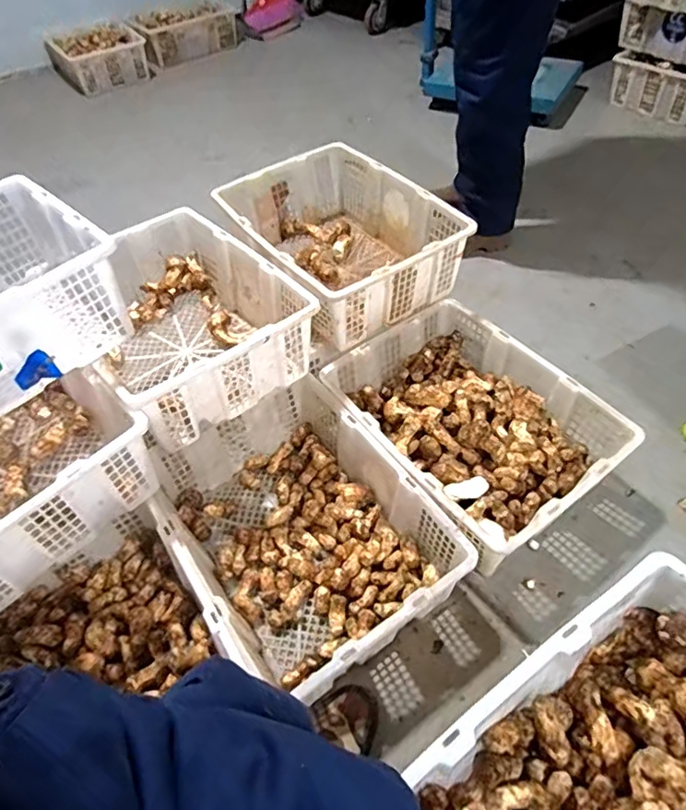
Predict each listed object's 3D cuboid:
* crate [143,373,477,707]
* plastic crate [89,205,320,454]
[{"bbox_3d":[-0.072,0.196,0.928,0.369,0.155,0.497,-29,54,-19],"label":"crate"},{"bbox_3d":[-0.302,-0.156,1.011,0.349,0.178,0.458,-35,56,-23],"label":"plastic crate"}]

